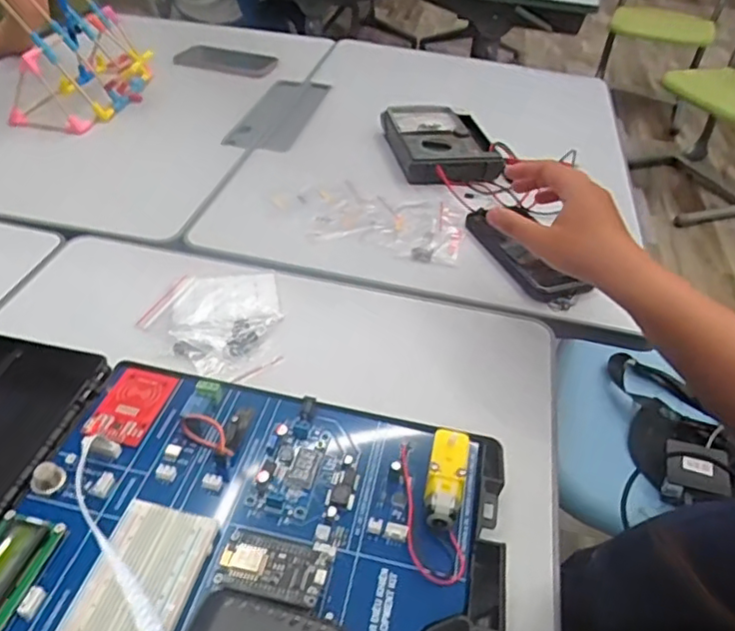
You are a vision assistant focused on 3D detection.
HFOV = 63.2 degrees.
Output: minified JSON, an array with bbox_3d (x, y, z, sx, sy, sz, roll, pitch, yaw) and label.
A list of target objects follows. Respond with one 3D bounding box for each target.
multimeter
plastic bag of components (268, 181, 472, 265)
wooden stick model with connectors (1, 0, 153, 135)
[{"bbox_3d":[0.094,-0.219,0.760,0.116,0.045,0.155,-6,42,-12],"label":"multimeter"},{"bbox_3d":[-0.003,-0.115,0.680,0.229,0.013,0.119,16,43,12],"label":"plastic bag of components"},{"bbox_3d":[-0.397,-0.376,0.805,0.185,0.190,0.199,-11,44,-17],"label":"wooden stick model with connectors"}]

